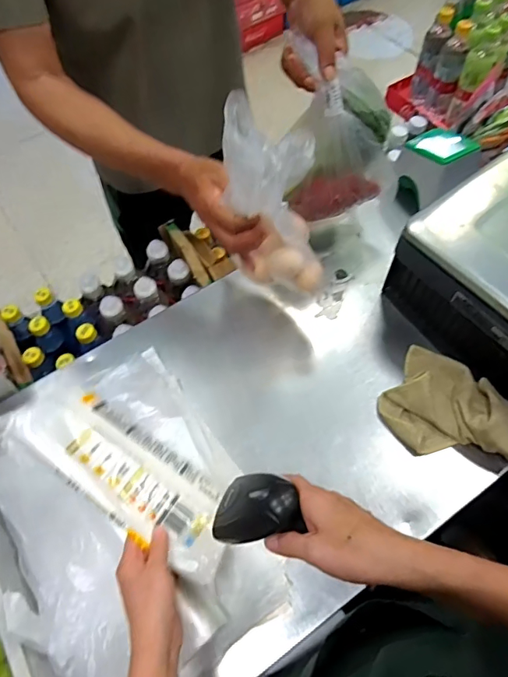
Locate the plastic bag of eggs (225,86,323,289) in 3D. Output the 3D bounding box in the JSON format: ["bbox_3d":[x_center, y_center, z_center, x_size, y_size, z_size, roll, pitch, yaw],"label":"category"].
[{"bbox_3d":[0.036,-0.163,0.566,0.114,0.255,0.075,11,63,8],"label":"plastic bag of eggs"}]

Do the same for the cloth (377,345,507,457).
[{"bbox_3d":[0.283,0.104,0.646,0.196,0.066,0.147,33,68,18],"label":"cloth"}]

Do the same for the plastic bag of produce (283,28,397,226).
[{"bbox_3d":[0.135,-0.281,0.679,0.176,0.199,0.070,-16,62,-6],"label":"plastic bag of produce"}]

